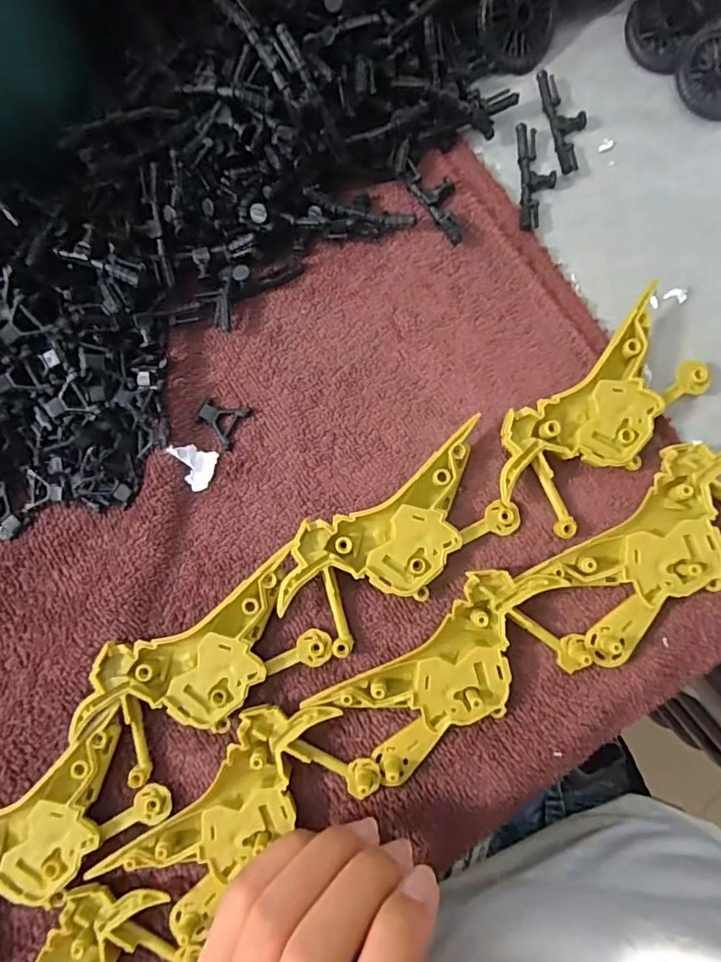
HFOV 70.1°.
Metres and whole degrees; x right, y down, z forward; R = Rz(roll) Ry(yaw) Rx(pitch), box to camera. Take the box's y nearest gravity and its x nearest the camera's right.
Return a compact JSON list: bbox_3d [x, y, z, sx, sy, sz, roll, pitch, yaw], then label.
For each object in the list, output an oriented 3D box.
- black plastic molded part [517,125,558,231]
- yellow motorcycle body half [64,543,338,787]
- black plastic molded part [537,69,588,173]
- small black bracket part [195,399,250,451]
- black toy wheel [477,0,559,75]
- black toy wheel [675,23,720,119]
[{"bbox_3d":[0.079,-0.135,0.230,0.018,0.005,0.048,0,83,0],"label":"black plastic molded part"},{"bbox_3d":[-0.061,0.073,0.202,0.099,0.010,0.047,-32,84,-4],"label":"yellow motorcycle body half"},{"bbox_3d":[0.093,-0.162,0.233,0.017,0.007,0.049,-11,83,-1],"label":"black plastic molded part"},{"bbox_3d":[-0.060,-0.026,0.219,0.020,0.004,0.020,28,84,3],"label":"small black bracket part"},{"bbox_3d":[0.071,-0.205,0.227,0.037,0.008,0.038,-29,126,0],"label":"black toy wheel"},{"bbox_3d":[0.163,-0.186,0.232,0.038,0.009,0.037,0,83,0],"label":"black toy wheel"}]

